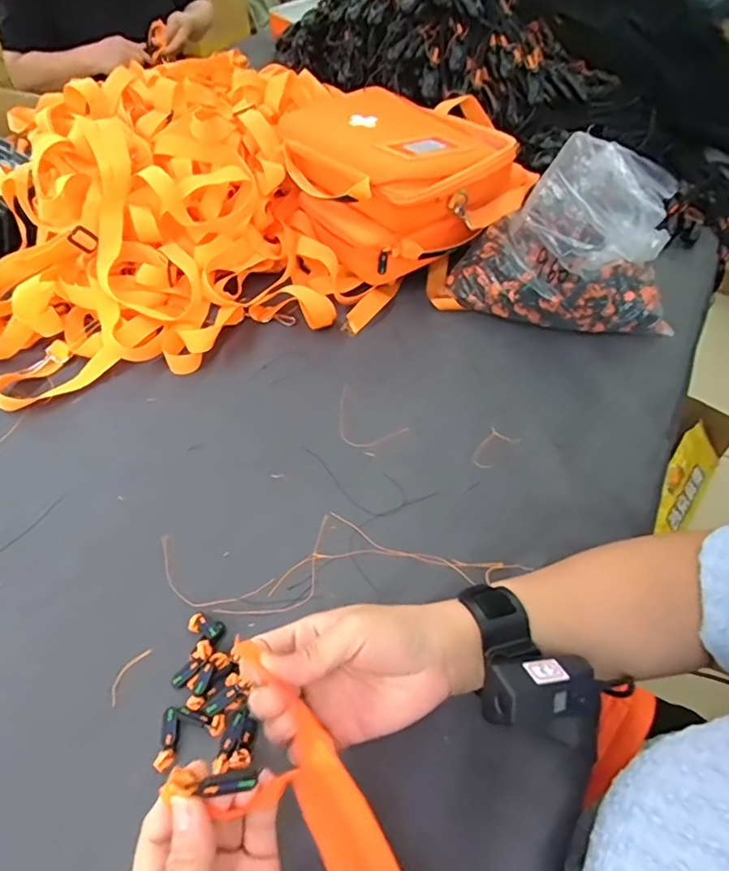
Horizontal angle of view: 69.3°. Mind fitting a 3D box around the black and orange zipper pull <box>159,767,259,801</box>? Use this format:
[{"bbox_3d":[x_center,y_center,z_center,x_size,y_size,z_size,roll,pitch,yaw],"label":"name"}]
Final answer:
[{"bbox_3d":[-0.072,0.163,0.247,0.042,0.004,0.010,11,50,-13],"label":"black and orange zipper pull"}]

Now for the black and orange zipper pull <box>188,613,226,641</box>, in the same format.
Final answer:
[{"bbox_3d":[-0.126,0.152,0.421,0.032,0.012,0.017,13,51,30],"label":"black and orange zipper pull"}]

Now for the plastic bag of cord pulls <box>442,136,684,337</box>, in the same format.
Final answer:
[{"bbox_3d":[0.227,-0.198,0.584,0.249,0.187,0.104,20,54,17],"label":"plastic bag of cord pulls"}]

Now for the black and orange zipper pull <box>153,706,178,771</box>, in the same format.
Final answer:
[{"bbox_3d":[-0.139,0.214,0.372,0.013,0.004,0.039,-3,52,-3],"label":"black and orange zipper pull"}]

